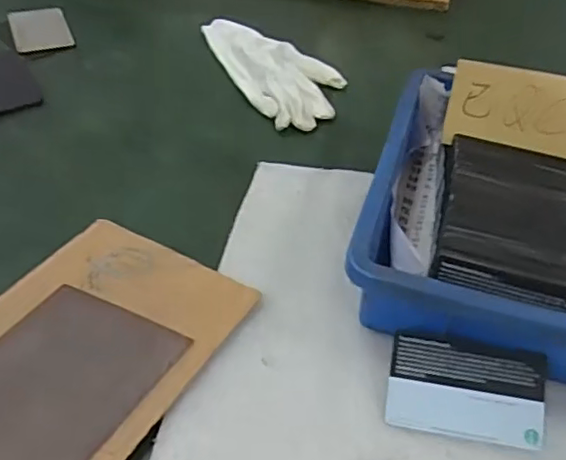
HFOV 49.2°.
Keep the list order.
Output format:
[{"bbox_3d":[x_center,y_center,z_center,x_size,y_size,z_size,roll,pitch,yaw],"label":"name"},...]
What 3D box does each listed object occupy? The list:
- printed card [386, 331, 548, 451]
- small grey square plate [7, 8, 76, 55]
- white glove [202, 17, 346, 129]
[{"bbox_3d":[0.103,0.088,0.344,0.085,0.005,0.053,10,72,3],"label":"printed card"},{"bbox_3d":[-0.252,-0.209,0.643,0.056,0.004,0.093,-15,47,-19],"label":"small grey square plate"},{"bbox_3d":[-0.008,-0.163,0.604,0.093,0.026,0.195,-21,50,-24],"label":"white glove"}]

